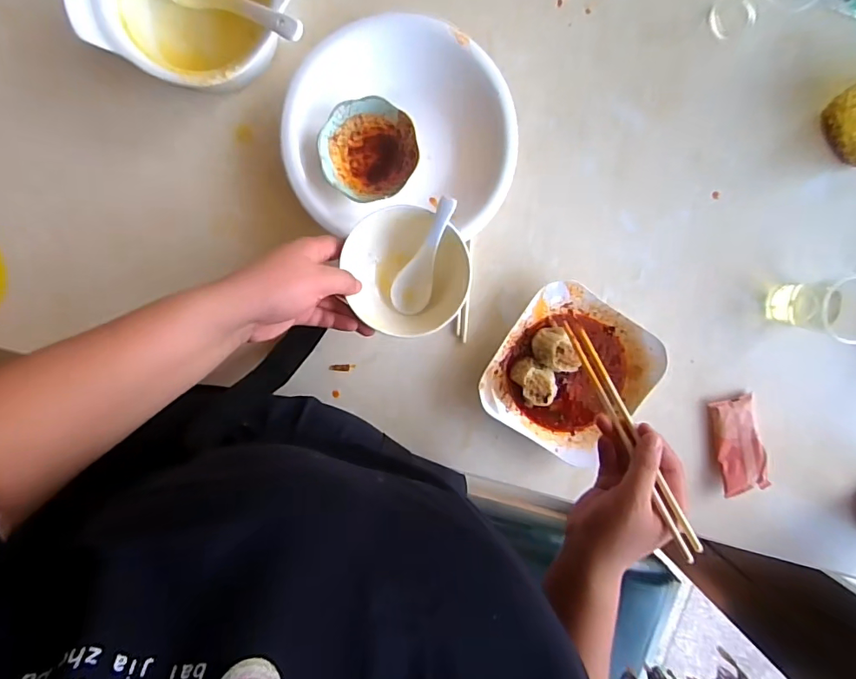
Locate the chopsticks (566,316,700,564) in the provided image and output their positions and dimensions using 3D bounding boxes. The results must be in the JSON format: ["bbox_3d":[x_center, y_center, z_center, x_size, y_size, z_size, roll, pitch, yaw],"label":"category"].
[{"bbox_3d":[0.170,0.075,0.419,0.015,0.017,0.213,-20,63,1],"label":"chopsticks"}]

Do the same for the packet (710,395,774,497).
[{"bbox_3d":[0.359,0.124,0.563,0.047,0.020,0.112,-14,97,0],"label":"packet"}]

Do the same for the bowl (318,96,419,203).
[{"bbox_3d":[-0.057,-0.183,0.483,0.090,0.040,0.091,0,97,-2],"label":"bowl"}]

